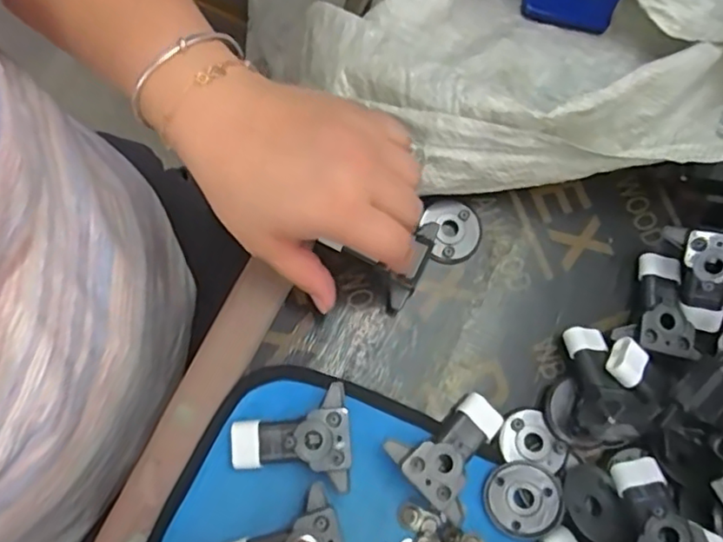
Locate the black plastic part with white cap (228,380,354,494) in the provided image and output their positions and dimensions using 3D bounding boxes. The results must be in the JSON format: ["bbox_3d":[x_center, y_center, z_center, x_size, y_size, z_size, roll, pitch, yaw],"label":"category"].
[{"bbox_3d":[-0.037,0.087,0.336,0.066,0.015,0.053,9,76,-2],"label":"black plastic part with white cap"}]

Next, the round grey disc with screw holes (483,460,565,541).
[{"bbox_3d":[0.090,0.128,0.343,0.042,0.004,0.041,-1,87,14],"label":"round grey disc with screw holes"}]

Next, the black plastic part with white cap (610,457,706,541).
[{"bbox_3d":[0.151,0.132,0.321,0.052,0.015,0.067,-23,33,-2],"label":"black plastic part with white cap"}]

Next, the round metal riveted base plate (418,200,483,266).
[{"bbox_3d":[0.056,-0.025,0.390,0.039,0.009,0.040,1,76,-4],"label":"round metal riveted base plate"}]

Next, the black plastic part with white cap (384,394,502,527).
[{"bbox_3d":[0.052,0.097,0.343,0.052,0.025,0.062,44,78,7],"label":"black plastic part with white cap"}]

